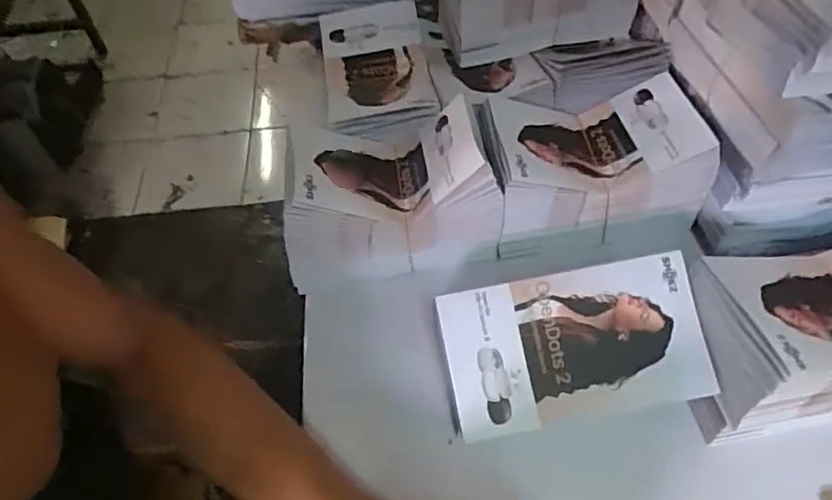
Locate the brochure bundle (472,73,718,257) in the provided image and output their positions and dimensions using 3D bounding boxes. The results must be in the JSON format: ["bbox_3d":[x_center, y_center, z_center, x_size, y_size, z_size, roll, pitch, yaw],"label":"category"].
[{"bbox_3d":[0.143,-0.074,0.512,0.177,0.089,0.107,-7,53,-1],"label":"brochure bundle"}]

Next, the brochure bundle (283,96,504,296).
[{"bbox_3d":[-0.024,-0.049,0.500,0.171,0.104,0.110,-8,53,-2],"label":"brochure bundle"}]

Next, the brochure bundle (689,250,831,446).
[{"bbox_3d":[0.281,0.057,0.416,0.182,0.102,0.099,-11,53,-4],"label":"brochure bundle"}]

